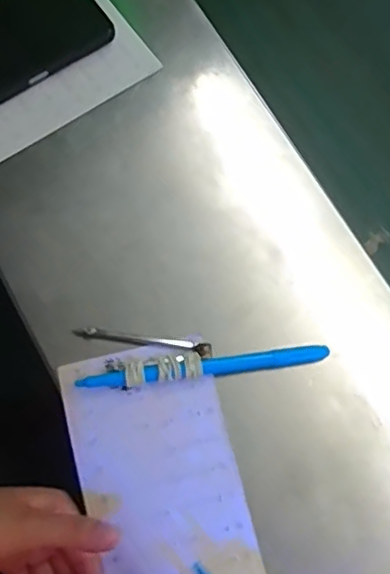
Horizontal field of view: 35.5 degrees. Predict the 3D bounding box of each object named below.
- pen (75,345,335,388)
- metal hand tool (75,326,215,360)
[{"bbox_3d":[0.007,0.054,0.403,0.165,0.014,0.013,-8,72,-5],"label":"pen"},{"bbox_3d":[-0.035,0.035,0.412,0.092,0.007,0.011,12,71,2],"label":"metal hand tool"}]

